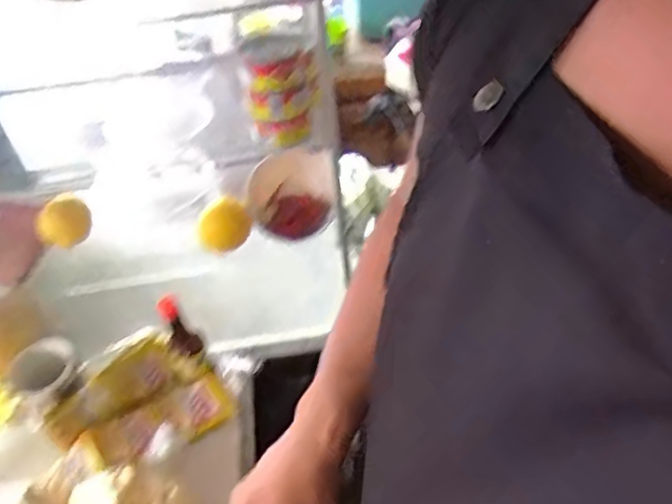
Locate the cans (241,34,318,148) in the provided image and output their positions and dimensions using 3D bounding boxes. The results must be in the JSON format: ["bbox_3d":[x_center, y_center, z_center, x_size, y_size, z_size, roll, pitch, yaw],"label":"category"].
[{"bbox_3d":[-0.055,-0.167,0.607,0.068,0.097,0.053,-10,45,-5],"label":"cans"}]

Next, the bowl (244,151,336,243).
[{"bbox_3d":[-0.056,-0.069,0.748,0.110,0.058,0.110,0,88,-3],"label":"bowl"}]

